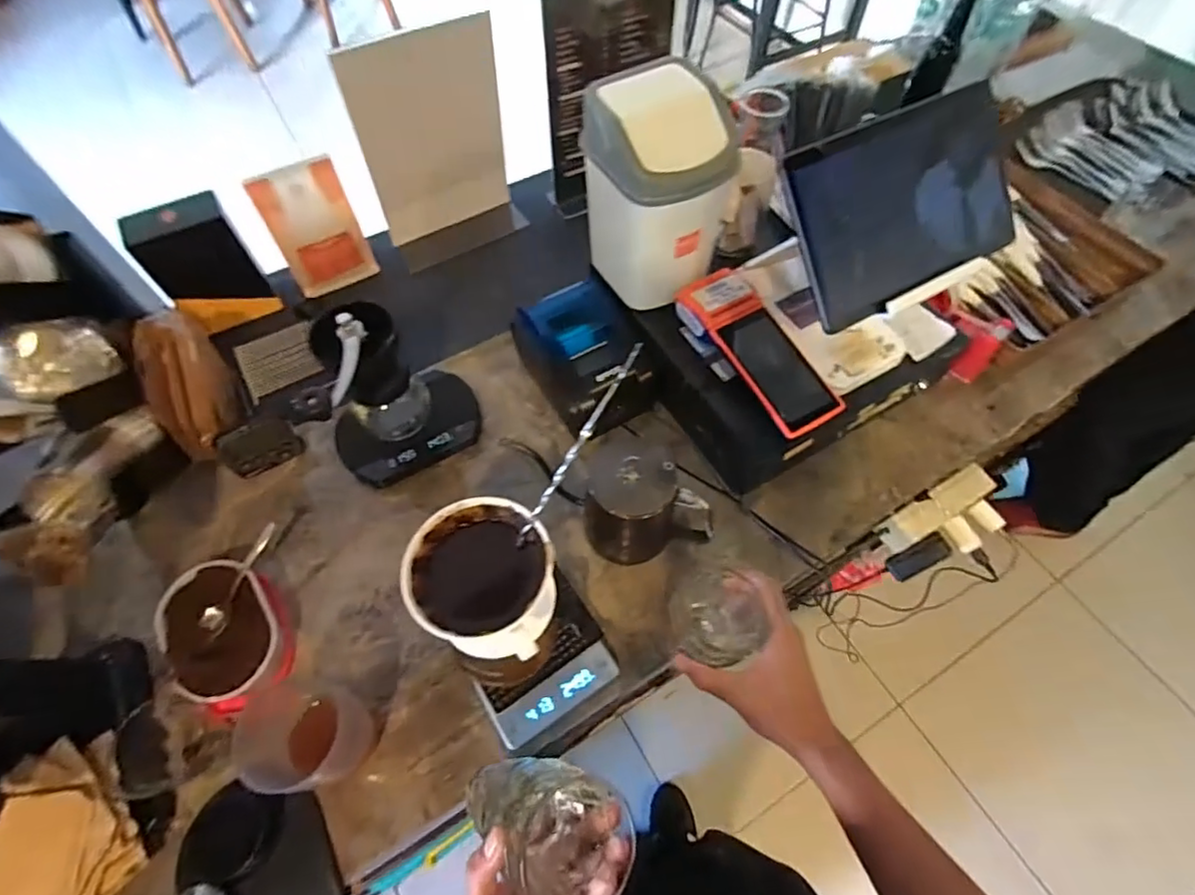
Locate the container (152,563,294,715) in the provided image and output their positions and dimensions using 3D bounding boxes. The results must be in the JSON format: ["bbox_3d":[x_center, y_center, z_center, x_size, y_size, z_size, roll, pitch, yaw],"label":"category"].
[{"bbox_3d":[-0.385,0.198,0.597,0.101,0.061,0.157,-32,64,-16],"label":"container"}]

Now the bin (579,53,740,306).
[{"bbox_3d":[0.077,-0.290,0.645,0.148,0.203,0.133,-29,63,-15],"label":"bin"}]

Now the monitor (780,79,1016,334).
[{"bbox_3d":[0.283,-0.221,0.512,0.236,0.152,0.014,-26,22,-11],"label":"monitor"}]

